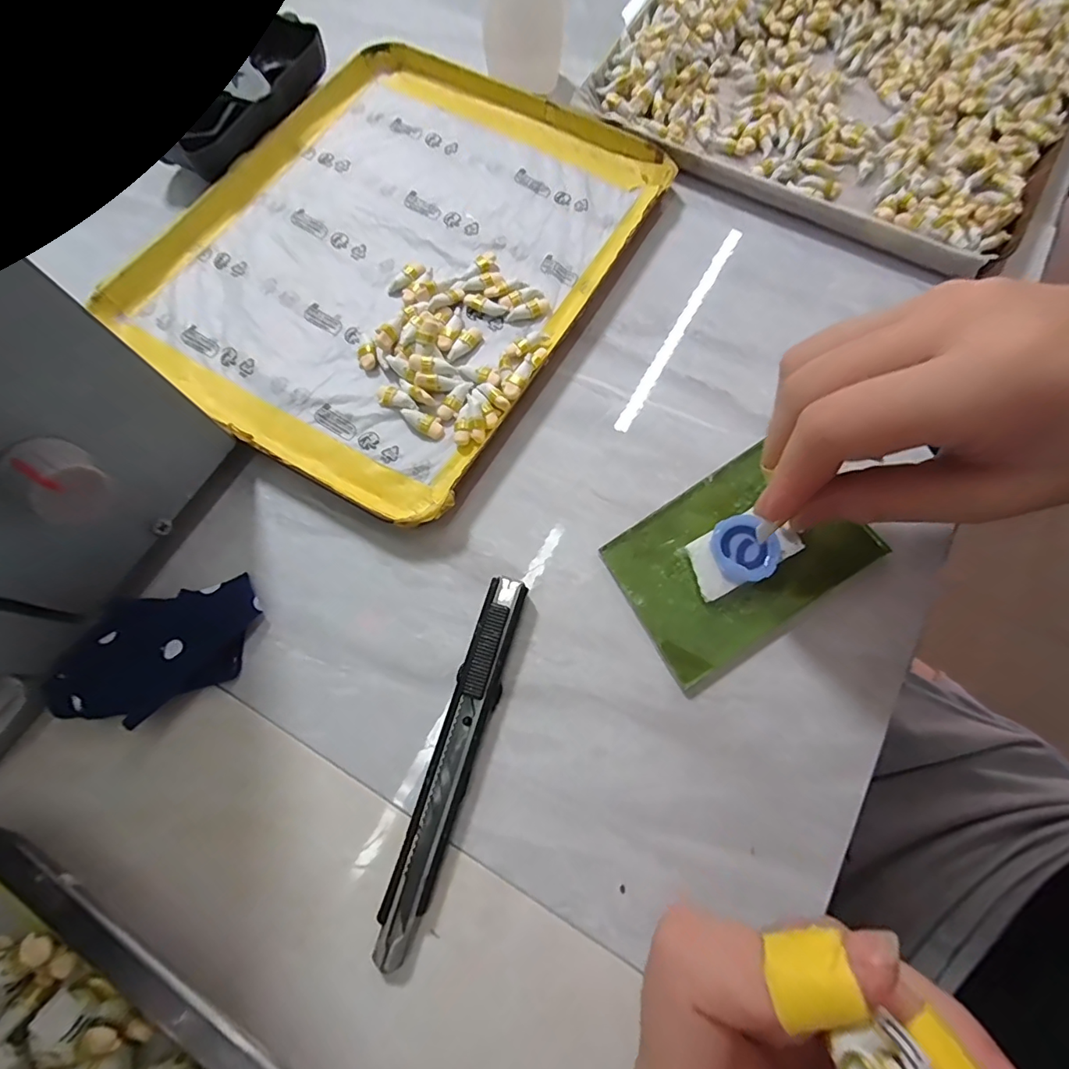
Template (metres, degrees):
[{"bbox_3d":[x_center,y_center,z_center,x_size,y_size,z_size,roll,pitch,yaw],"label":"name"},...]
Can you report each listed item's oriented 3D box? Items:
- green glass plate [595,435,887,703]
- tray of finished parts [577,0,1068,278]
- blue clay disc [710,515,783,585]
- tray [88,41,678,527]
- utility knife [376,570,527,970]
[{"bbox_3d":[0.084,0.009,0.210,0.098,0.006,0.068,-33,75,-8],"label":"green glass plate"},{"bbox_3d":[0.175,-0.269,0.289,0.235,0.018,0.222,28,75,9],"label":"tray of finished parts"},{"bbox_3d":[0.086,0.006,0.207,0.026,0.006,0.027,-23,74,-7],"label":"blue clay disc"},{"bbox_3d":[-0.071,-0.145,0.256,0.199,0.014,0.241,28,76,9],"label":"tray"},{"bbox_3d":[-0.029,0.081,0.189,0.015,0.011,0.134,16,73,5],"label":"utility knife"}]

